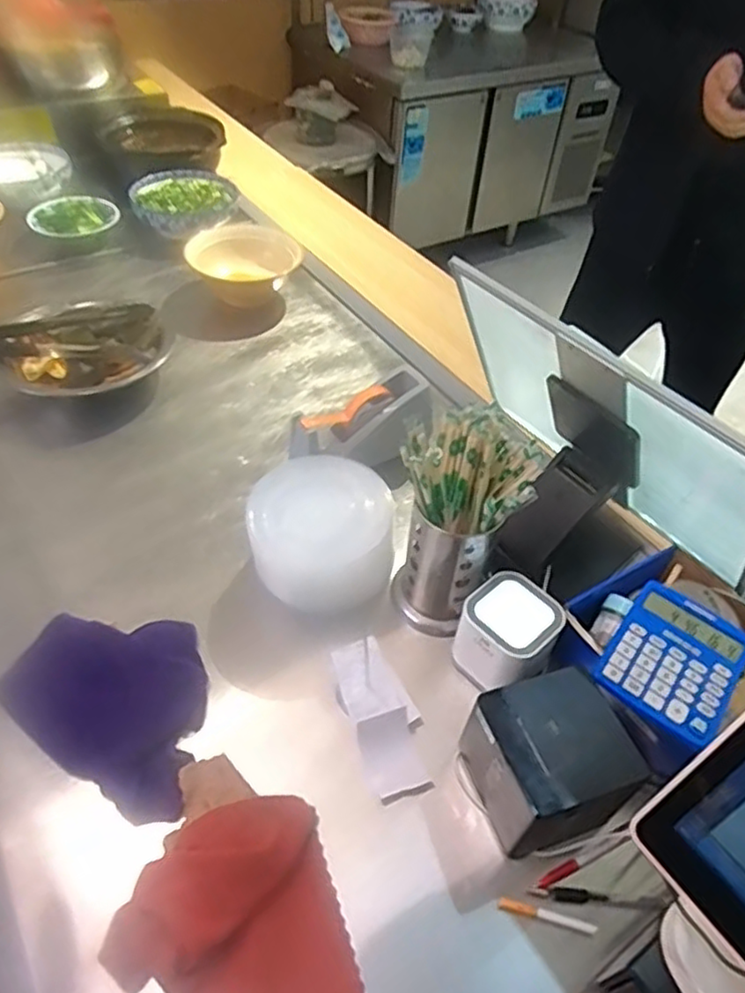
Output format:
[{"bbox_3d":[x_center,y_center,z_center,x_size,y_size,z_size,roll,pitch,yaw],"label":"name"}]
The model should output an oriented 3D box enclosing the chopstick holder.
[{"bbox_3d":[0.094,0.036,0.757,0.108,0.266,0.124,-33,57,-30],"label":"chopstick holder"}]

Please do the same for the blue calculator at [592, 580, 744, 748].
[{"bbox_3d":[0.307,0.163,0.685,0.117,0.018,0.149,32,52,24],"label":"blue calculator"}]

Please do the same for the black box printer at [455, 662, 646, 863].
[{"bbox_3d":[0.165,0.251,0.646,0.118,0.114,0.127,-10,48,-13],"label":"black box printer"}]

